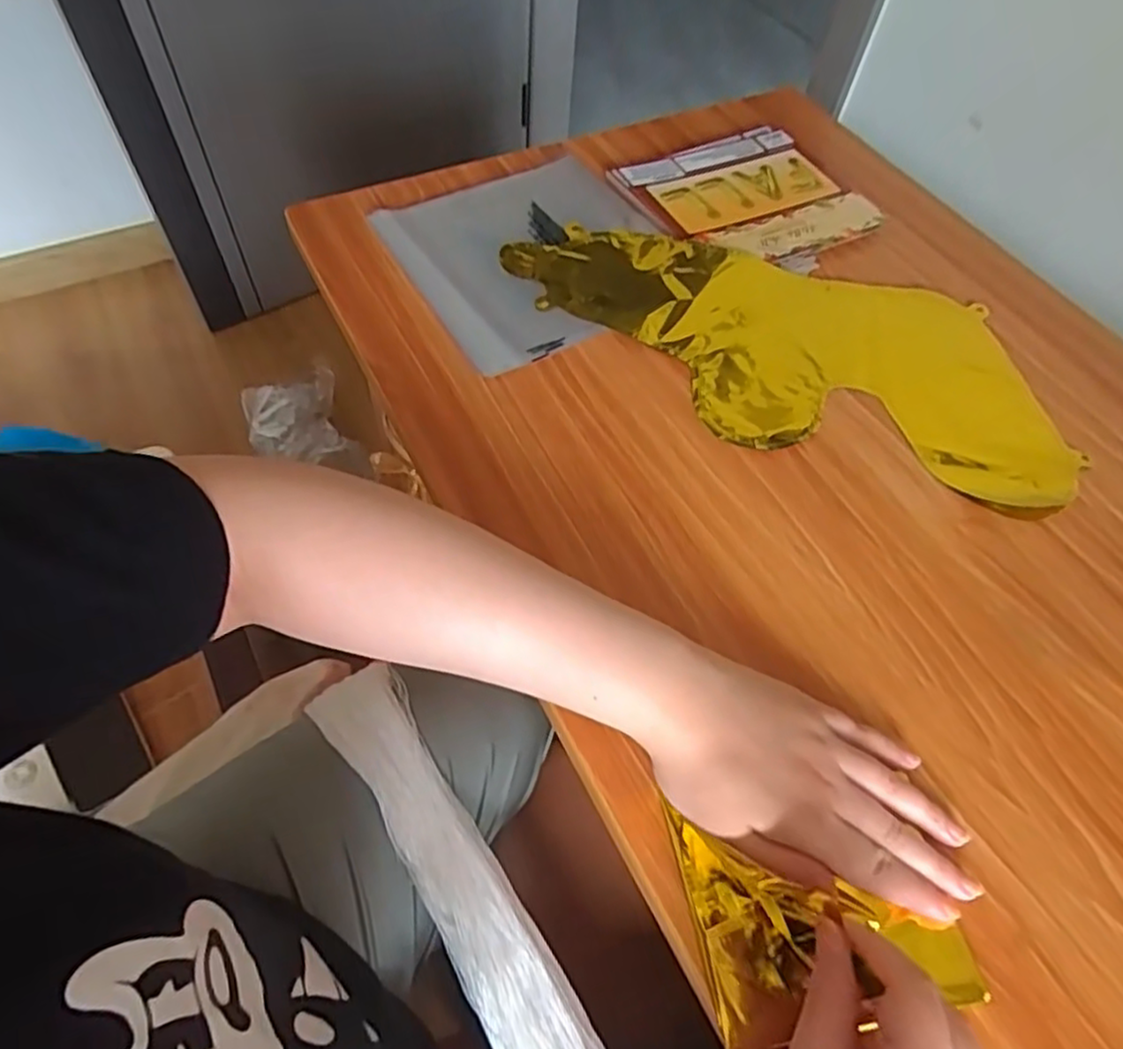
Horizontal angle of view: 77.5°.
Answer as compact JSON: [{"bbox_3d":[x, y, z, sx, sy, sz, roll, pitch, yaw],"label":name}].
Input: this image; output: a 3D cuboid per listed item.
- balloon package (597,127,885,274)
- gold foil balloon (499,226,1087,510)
[{"bbox_3d":[0.166,-0.286,0.619,0.181,0.008,0.171,-25,62,-18],"label":"balloon package"},{"bbox_3d":[0.163,-0.136,0.530,0.413,0.017,0.190,13,58,5],"label":"gold foil balloon"}]

